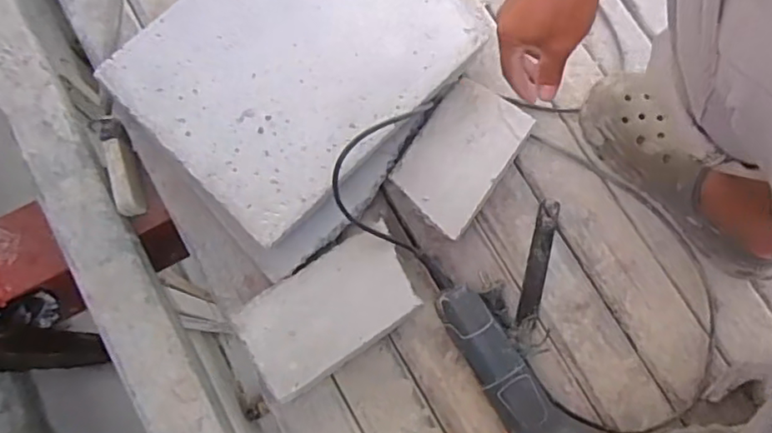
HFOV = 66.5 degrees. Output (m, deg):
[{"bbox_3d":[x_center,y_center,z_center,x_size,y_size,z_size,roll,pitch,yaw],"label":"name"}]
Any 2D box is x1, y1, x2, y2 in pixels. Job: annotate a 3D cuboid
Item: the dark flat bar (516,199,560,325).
[{"bbox_3d":[0.182,0.052,0.696,0.025,0.011,0.151,16,78,2],"label":"dark flat bar"}]

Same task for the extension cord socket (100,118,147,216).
[{"bbox_3d":[-0.316,-0.059,0.706,0.027,0.032,0.113,-13,92,-4],"label":"extension cord socket"}]

